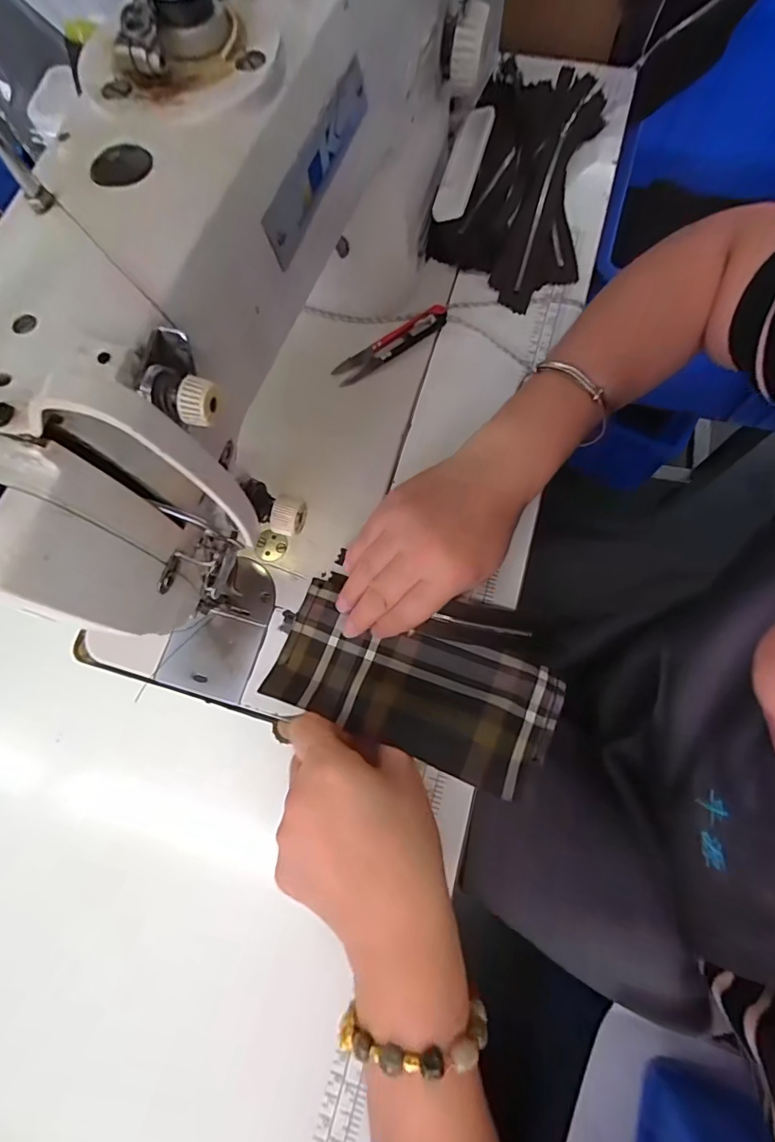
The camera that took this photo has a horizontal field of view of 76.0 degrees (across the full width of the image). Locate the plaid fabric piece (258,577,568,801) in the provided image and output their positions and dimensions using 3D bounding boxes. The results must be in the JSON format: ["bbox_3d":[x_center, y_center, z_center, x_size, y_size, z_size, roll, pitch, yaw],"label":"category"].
[{"bbox_3d":[0.015,0.074,0.325,0.182,0.015,0.084,19,60,15],"label":"plaid fabric piece"}]

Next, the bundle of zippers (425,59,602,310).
[{"bbox_3d":[0.121,-0.340,0.438,0.125,0.054,0.224,17,75,8],"label":"bundle of zippers"}]

